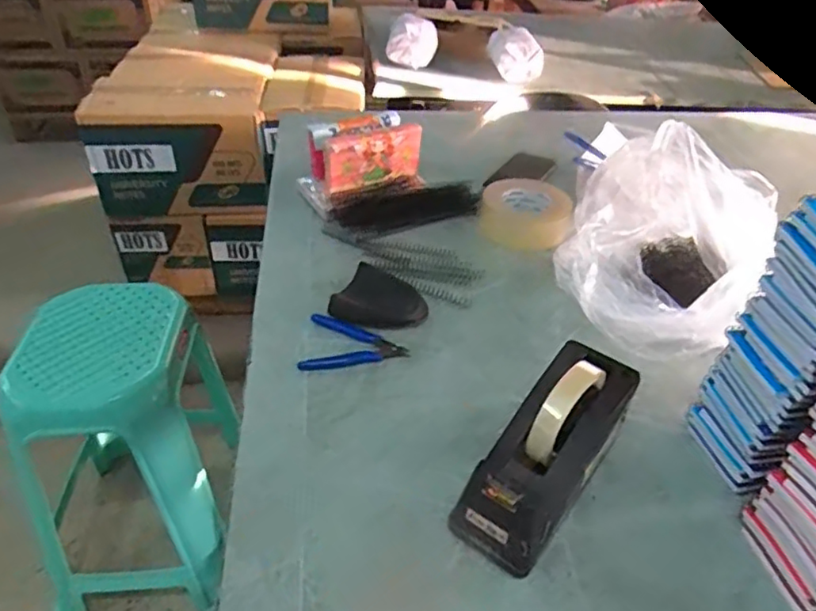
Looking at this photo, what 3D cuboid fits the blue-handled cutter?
[{"bbox_3d":[-0.061,0.048,0.708,0.120,0.009,0.090,6,37,5],"label":"blue-handled cutter"}]

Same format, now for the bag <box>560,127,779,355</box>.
[{"bbox_3d":[0.315,-0.080,0.763,0.227,0.190,0.280,15,39,16],"label":"bag"}]

